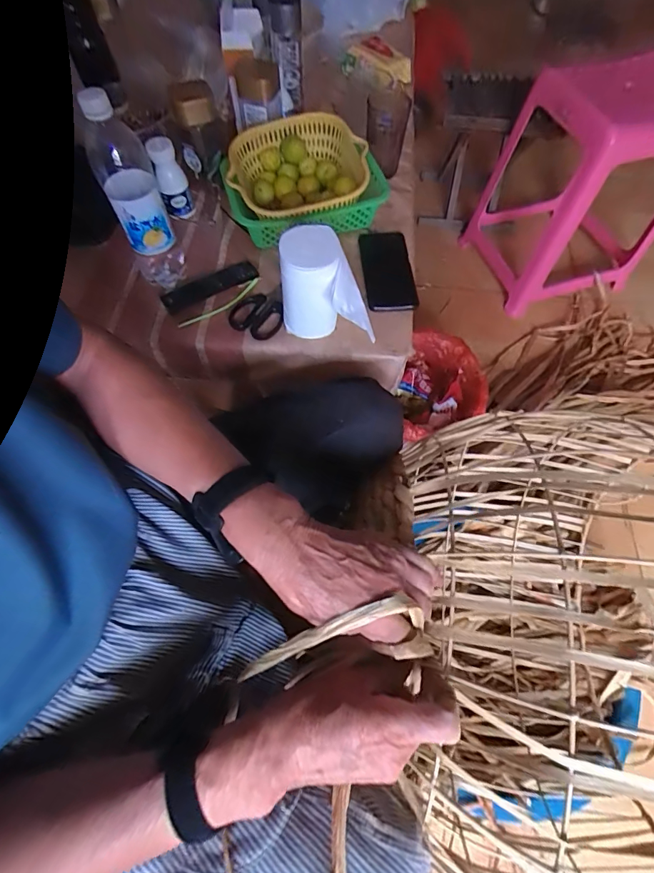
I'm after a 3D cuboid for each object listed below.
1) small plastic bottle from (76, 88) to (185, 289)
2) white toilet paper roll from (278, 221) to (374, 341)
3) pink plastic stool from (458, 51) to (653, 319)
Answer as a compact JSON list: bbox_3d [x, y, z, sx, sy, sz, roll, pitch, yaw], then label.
[{"bbox_3d":[-0.252,-0.312,0.539,0.064,0.234,0.073,-19,66,-9],"label":"small plastic bottle"},{"bbox_3d":[0.005,-0.197,0.548,0.125,0.128,0.079,9,65,4],"label":"white toilet paper roll"},{"bbox_3d":[0.629,-0.623,1.039,0.359,0.436,0.351,-19,66,-9],"label":"pink plastic stool"}]

